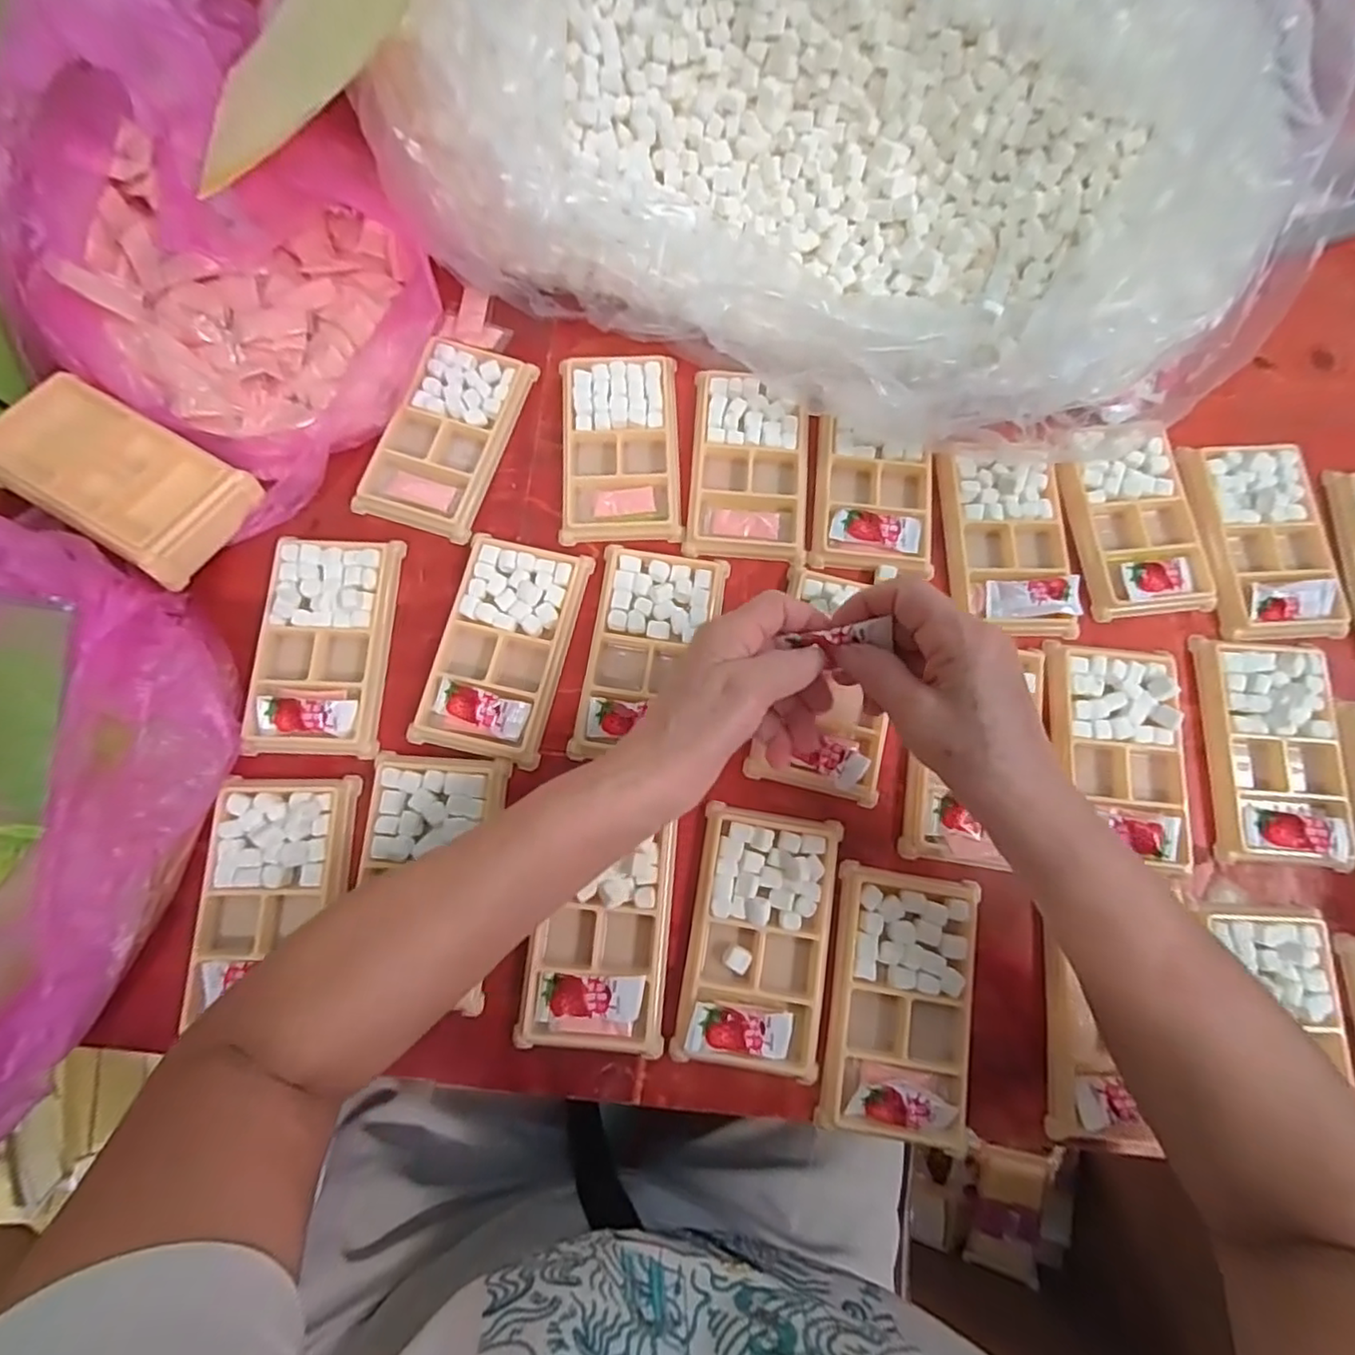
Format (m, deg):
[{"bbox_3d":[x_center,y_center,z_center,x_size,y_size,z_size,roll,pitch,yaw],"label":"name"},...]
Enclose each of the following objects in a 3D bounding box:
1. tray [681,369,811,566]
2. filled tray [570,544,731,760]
[{"bbox_3d":[0.049,-0.141,0.428,0.079,0.015,0.127,6,76,0],"label":"tray"},{"bbox_3d":[-0.017,-0.015,0.393,0.075,0.014,0.134,10,76,1],"label":"filled tray"}]

